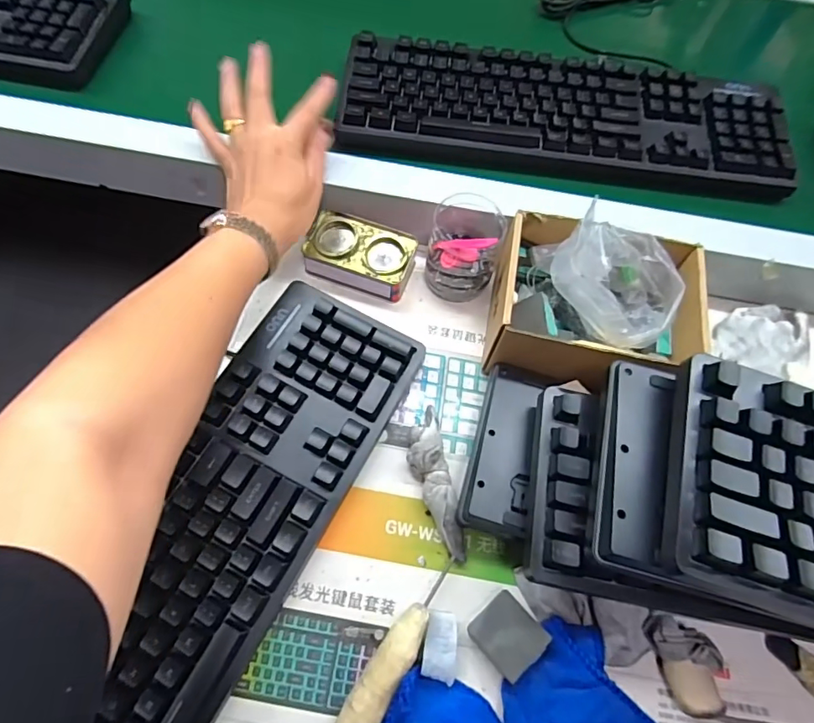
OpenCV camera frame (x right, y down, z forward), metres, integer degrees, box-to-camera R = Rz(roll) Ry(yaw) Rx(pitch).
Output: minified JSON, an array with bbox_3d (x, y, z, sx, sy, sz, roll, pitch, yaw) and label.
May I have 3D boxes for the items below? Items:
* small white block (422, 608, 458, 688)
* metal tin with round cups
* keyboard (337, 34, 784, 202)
[{"bbox_3d":[0.023,0.195,0.351,0.023,0.009,0.042,7,64,0],"label":"small white block"},{"bbox_3d":[-0.044,-0.098,0.483,0.098,0.028,0.068,13,64,3],"label":"metal tin with round cups"},{"bbox_3d":[0.152,-0.242,0.501,0.425,0.030,0.131,10,64,1],"label":"keyboard"}]

